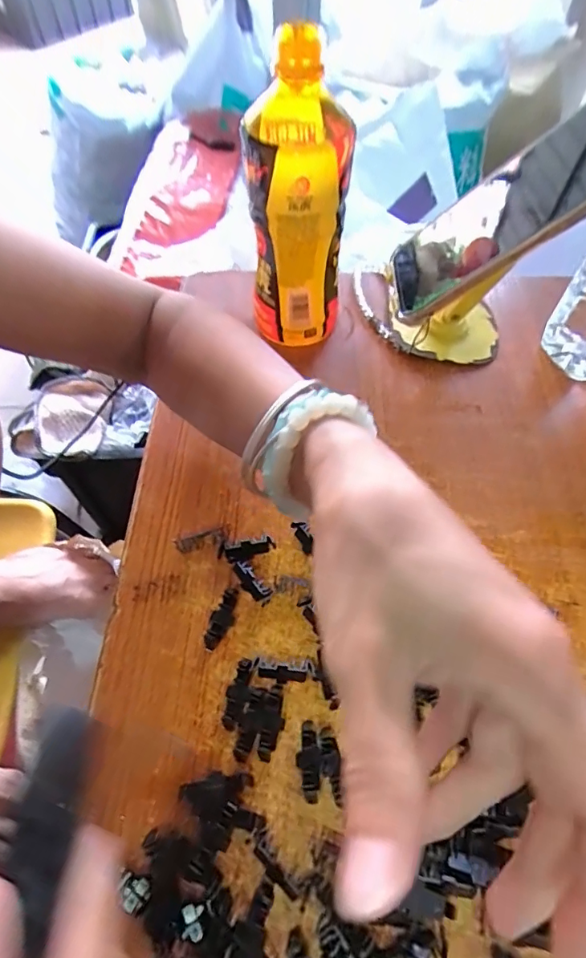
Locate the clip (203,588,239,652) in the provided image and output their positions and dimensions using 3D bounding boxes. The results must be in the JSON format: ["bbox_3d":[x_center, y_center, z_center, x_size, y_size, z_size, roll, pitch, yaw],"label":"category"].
[{"bbox_3d":[-0.042,0.081,0.286,0.014,0.008,0.036,18,59,10],"label":"clip"}]

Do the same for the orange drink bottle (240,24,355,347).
[{"bbox_3d":[0.002,-0.190,0.346,0.069,0.183,0.080,1,58,0],"label":"orange drink bottle"}]

